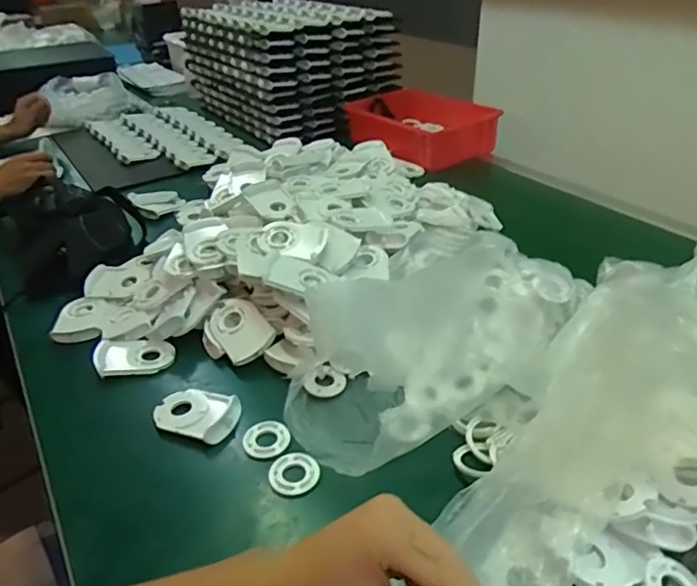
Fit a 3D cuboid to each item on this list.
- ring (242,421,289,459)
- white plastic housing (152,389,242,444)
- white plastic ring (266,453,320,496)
[{"bbox_3d":[-0.078,0.139,0.537,0.042,0.005,0.041,-2,33,1],"label":"ring"},{"bbox_3d":[-0.151,0.124,0.566,0.083,0.023,0.055,10,35,19],"label":"white plastic housing"},{"bbox_3d":[-0.049,0.160,0.503,0.045,0.004,0.043,-2,33,1],"label":"white plastic ring"}]

